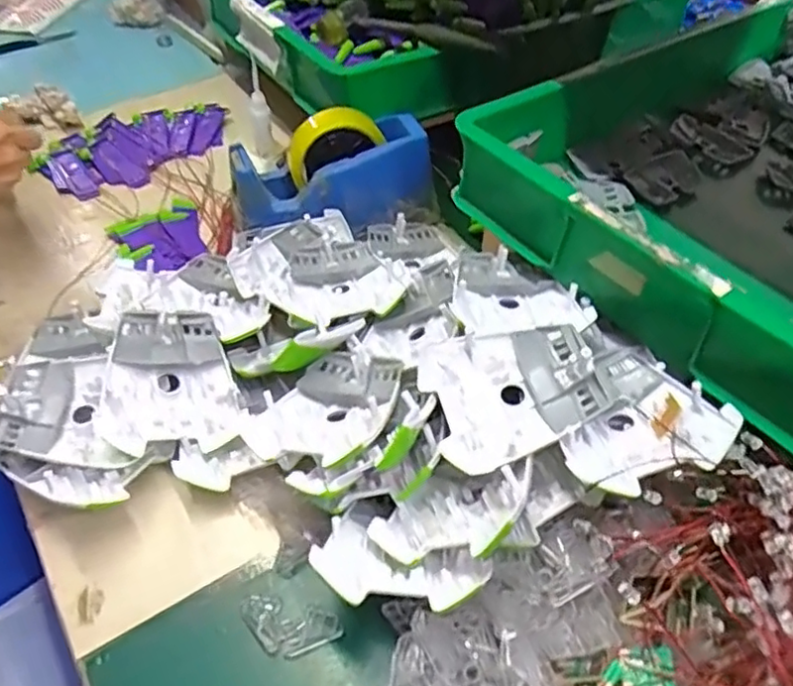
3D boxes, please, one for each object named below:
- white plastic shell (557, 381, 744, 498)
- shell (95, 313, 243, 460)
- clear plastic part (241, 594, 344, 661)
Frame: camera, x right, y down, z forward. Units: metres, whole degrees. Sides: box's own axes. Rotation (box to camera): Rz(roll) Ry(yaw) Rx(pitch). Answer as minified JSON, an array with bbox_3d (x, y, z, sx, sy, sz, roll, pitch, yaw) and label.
[{"bbox_3d":[0.149,0.059,0.378,0.099,0.034,0.066,-24,53,-23],"label":"white plastic shell"},{"bbox_3d":[-0.171,0.028,0.474,0.096,0.025,0.104,-3,70,-30],"label":"shell"},{"bbox_3d":[-0.068,0.178,0.395,0.064,0.004,0.032,11,48,8],"label":"clear plastic part"}]

